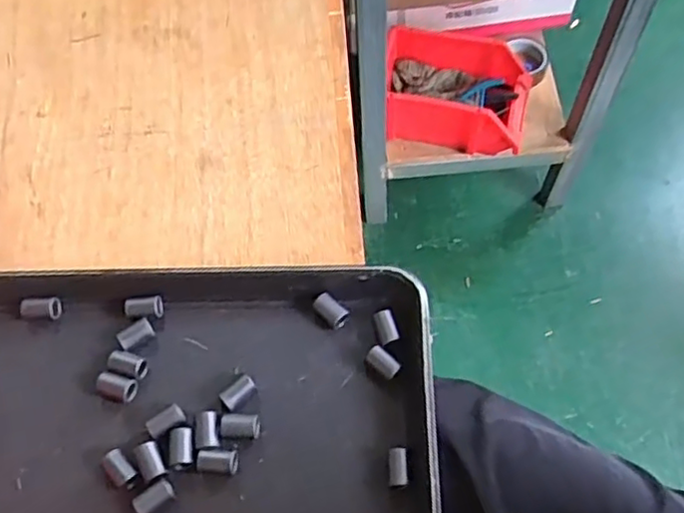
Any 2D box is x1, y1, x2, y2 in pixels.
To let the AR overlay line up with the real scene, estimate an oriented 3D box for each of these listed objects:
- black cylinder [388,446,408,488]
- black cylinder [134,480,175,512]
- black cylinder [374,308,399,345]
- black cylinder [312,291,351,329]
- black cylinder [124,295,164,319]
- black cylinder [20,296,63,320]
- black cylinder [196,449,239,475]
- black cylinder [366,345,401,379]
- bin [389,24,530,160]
[{"bbox_3d":[0.030,0.114,0.358,0.010,0.009,0.020,-1,61,4],"label":"black cylinder"},{"bbox_3d":[-0.100,0.131,0.355,0.020,0.010,0.012,-32,64,-14],"label":"black cylinder"},{"bbox_3d":[0.027,0.042,0.394,0.011,0.009,0.021,-12,61,-3],"label":"black cylinder"},{"bbox_3d":[-0.007,0.033,0.402,0.024,0.013,0.012,39,70,22],"label":"black cylinder"},{"bbox_3d":[-0.123,0.032,0.410,0.022,0.009,0.014,-7,60,0],"label":"black cylinder"},{"bbox_3d":[-0.188,0.032,0.412,0.022,0.011,0.012,-3,60,2],"label":"black cylinder"},{"bbox_3d":[-0.068,0.113,0.363,0.022,0.010,0.013,0,61,4],"label":"black cylinder"},{"bbox_3d":[0.024,0.063,0.385,0.021,0.013,0.011,38,70,22],"label":"black cylinder"},{"bbox_3d":[0.186,-0.269,1.088,0.235,0.100,0.165,10,63,9],"label":"bin"}]

